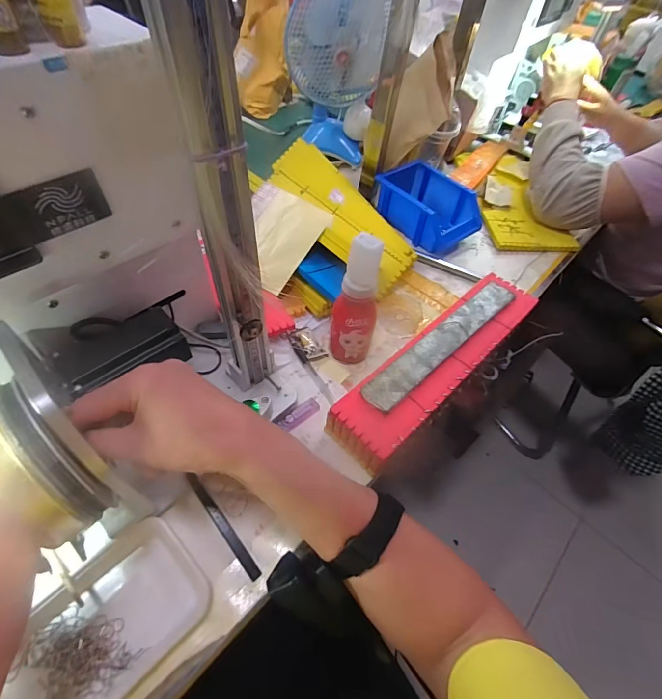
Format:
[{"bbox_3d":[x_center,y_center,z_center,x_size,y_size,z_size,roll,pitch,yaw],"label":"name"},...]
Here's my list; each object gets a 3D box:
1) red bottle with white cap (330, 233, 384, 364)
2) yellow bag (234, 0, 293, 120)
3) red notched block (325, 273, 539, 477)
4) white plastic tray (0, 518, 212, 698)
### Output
[{"bbox_3d":[0.031,-0.050,0.467,0.055,0.183,0.043,12,54,3],"label":"red bottle with white cap"},{"bbox_3d":[-0.186,-0.779,0.980,0.149,0.244,0.220,-5,55,-8],"label":"yellow bag"},{"bbox_3d":[0.147,0.016,0.506,0.353,0.073,0.084,-37,65,-27],"label":"red notched block"},{"bbox_3d":[-0.202,0.251,0.328,0.101,0.021,0.176,38,60,20],"label":"white plastic tray"}]

